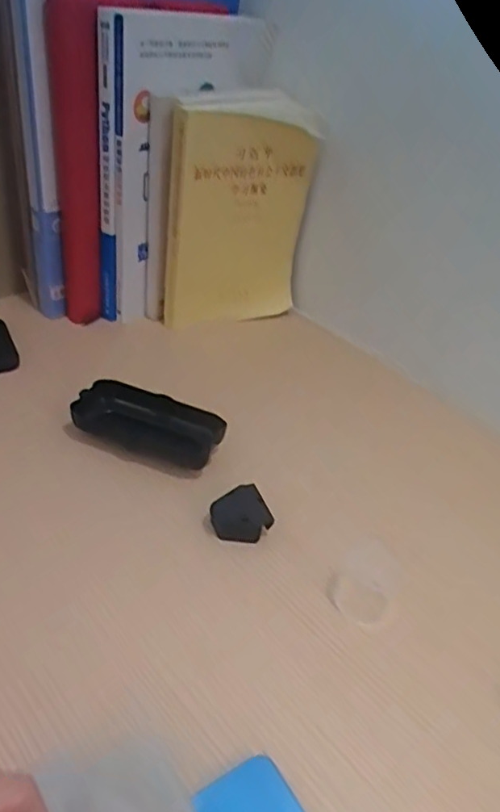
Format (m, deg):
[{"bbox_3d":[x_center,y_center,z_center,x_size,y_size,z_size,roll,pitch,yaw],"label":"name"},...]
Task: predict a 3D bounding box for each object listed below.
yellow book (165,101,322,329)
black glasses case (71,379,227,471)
[{"bbox_3d":[-0.008,-0.175,0.562,0.140,0.197,0.030,-11,42,-26],"label":"yellow book"},{"bbox_3d":[-0.075,0.013,0.456,0.110,0.025,0.051,16,37,8],"label":"black glasses case"}]

